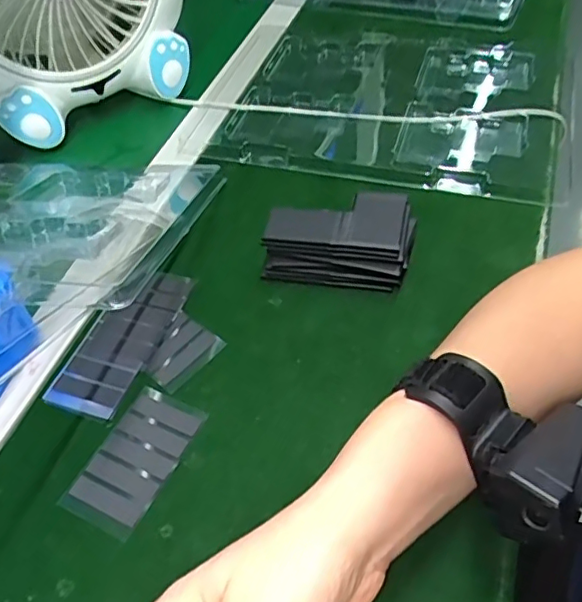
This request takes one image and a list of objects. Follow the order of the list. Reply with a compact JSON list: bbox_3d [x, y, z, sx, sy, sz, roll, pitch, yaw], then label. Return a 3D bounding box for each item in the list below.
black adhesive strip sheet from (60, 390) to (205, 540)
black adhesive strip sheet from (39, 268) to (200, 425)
[{"bbox_3d":[-0.092,0.093,0.348,0.049,0.004,0.085,19,55,21],"label":"black adhesive strip sheet"},{"bbox_3d":[-0.115,0.023,0.408,0.051,0.004,0.125,15,53,18],"label":"black adhesive strip sheet"}]

